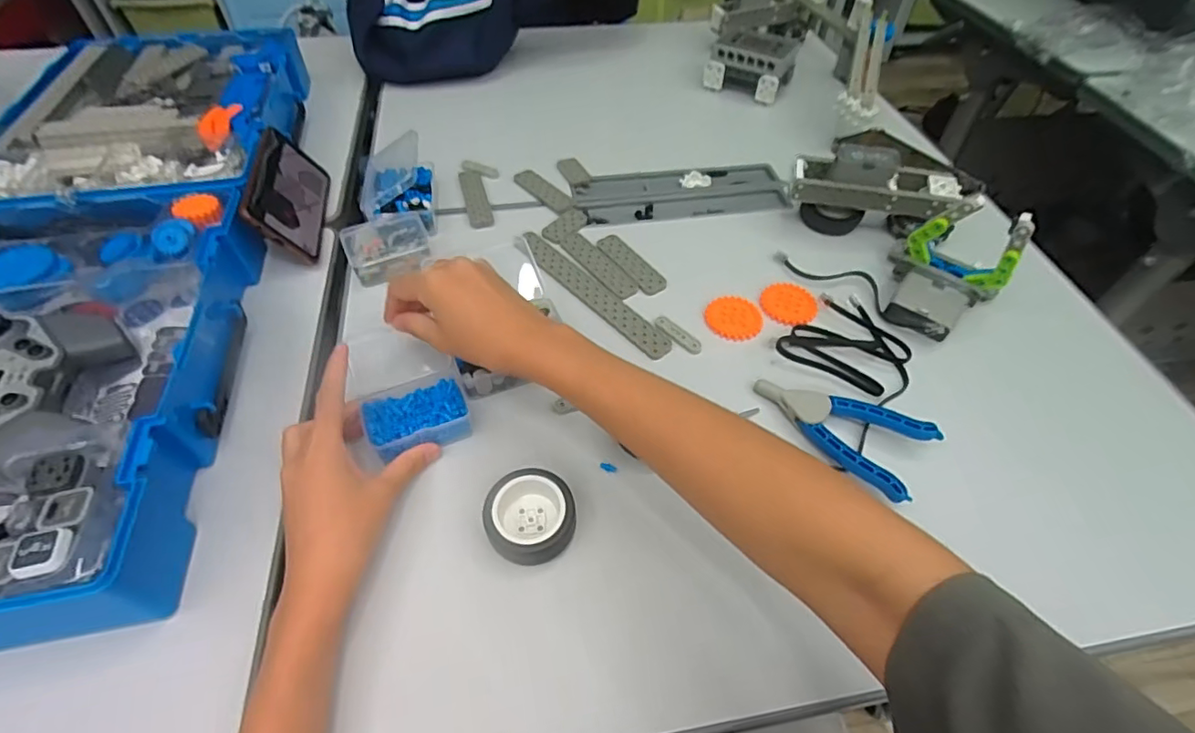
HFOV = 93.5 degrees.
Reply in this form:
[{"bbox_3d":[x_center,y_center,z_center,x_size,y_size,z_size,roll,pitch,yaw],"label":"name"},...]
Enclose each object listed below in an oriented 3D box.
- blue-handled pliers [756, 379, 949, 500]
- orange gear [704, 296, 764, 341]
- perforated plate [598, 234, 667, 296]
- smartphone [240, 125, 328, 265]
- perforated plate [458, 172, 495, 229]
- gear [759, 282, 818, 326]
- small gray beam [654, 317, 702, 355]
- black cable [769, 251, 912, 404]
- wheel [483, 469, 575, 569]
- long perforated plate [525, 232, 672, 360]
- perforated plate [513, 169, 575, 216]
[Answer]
[{"bbox_3d":[0.181,0.045,0.430,0.128,0.022,0.067,30,57,21],"label":"blue-handled pliers"},{"bbox_3d":[0.123,-0.045,0.507,0.051,0.004,0.049,1,51,-1],"label":"orange gear"},{"bbox_3d":[0.033,-0.102,0.548,0.026,0.004,0.087,-28,57,-22],"label":"perforated plate"},{"bbox_3d":[-0.304,-0.173,0.559,0.010,0.077,0.162,-30,49,16],"label":"smartphone"},{"bbox_3d":[-0.132,-0.185,0.612,0.026,0.004,0.102,-12,53,-11],"label":"perforated plate"},{"bbox_3d":[0.177,-0.059,0.519,0.048,0.004,0.051,1,51,-1],"label":"gear"},{"bbox_3d":[0.071,-0.029,0.492,0.049,0.004,0.014,38,60,25],"label":"small gray beam"},{"bbox_3d":[0.218,-0.045,0.503,0.116,0.016,0.144,14,52,9],"label":"black cable"},{"bbox_3d":[-0.045,0.102,0.377,0.058,0.024,0.061,1,51,-1],"label":"wheel"},{"bbox_3d":[-0.008,-0.071,0.524,0.027,0.004,0.192,-36,61,-26],"label":"long perforated plate"},{"bbox_3d":[-0.059,-0.194,0.619,0.026,0.004,0.087,-35,59,-21],"label":"perforated plate"}]

